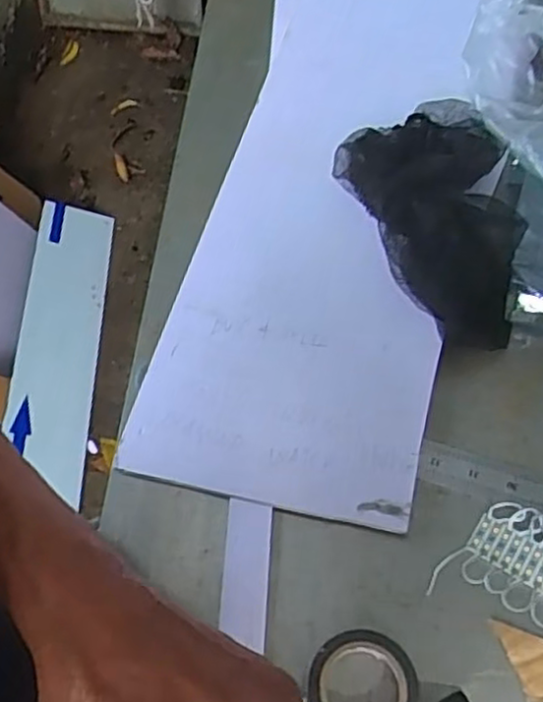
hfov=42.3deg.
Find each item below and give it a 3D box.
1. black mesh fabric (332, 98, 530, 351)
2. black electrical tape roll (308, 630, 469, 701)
[{"bbox_3d":[0.118,-0.108,0.535,0.127,0.053,0.205,0,60,3],"label":"black mesh fabric"},{"bbox_3d":[0.061,0.189,0.398,0.080,0.019,0.060,-20,62,-9],"label":"black electrical tape roll"}]

